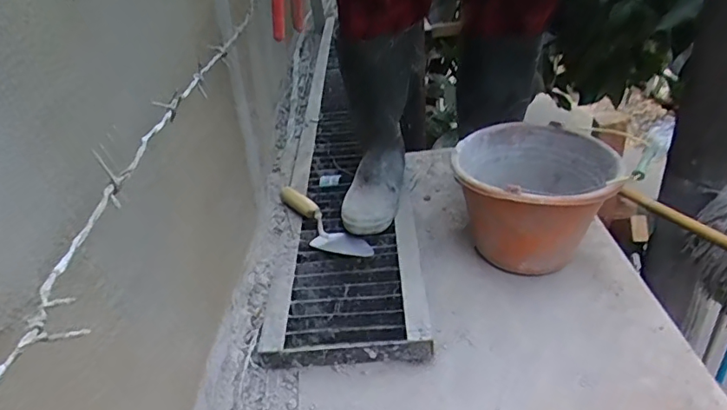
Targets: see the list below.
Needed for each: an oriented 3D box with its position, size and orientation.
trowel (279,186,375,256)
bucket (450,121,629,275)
[{"bbox_3d":[-0.092,0.036,1.041,0.079,0.044,0.308,-28,39,-33],"label":"trowel"},{"bbox_3d":[0.310,-0.017,0.992,0.270,0.202,0.266,-4,32,2],"label":"bucket"}]

